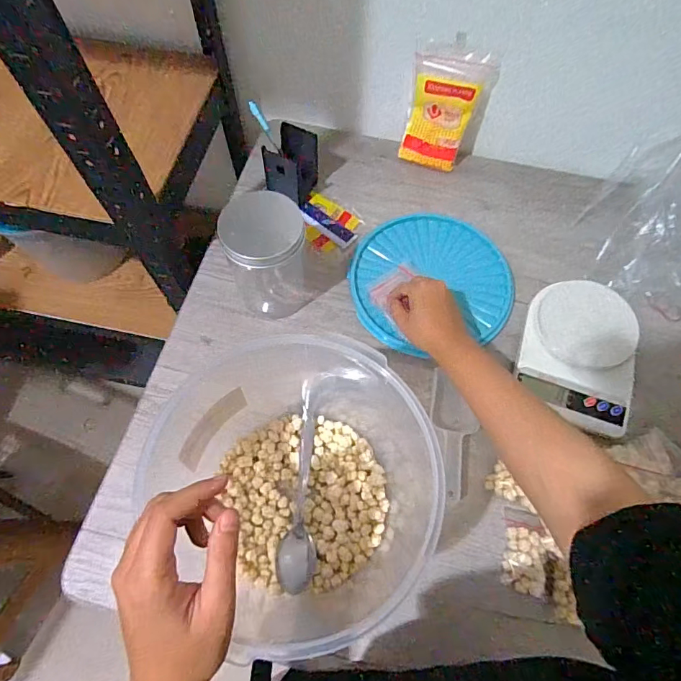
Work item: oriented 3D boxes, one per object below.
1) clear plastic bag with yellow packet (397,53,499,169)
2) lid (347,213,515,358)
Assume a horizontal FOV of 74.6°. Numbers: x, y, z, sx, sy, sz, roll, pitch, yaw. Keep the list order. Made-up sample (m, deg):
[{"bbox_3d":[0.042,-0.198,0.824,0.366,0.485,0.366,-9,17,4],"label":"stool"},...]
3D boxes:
[{"bbox_3d":[0.143,-0.313,0.620,0.098,0.146,0.032,16,48,8],"label":"clear plastic bag with yellow packet"},{"bbox_3d":[0.116,-0.084,0.585,0.203,0.013,0.199,0,65,0],"label":"lid"}]

